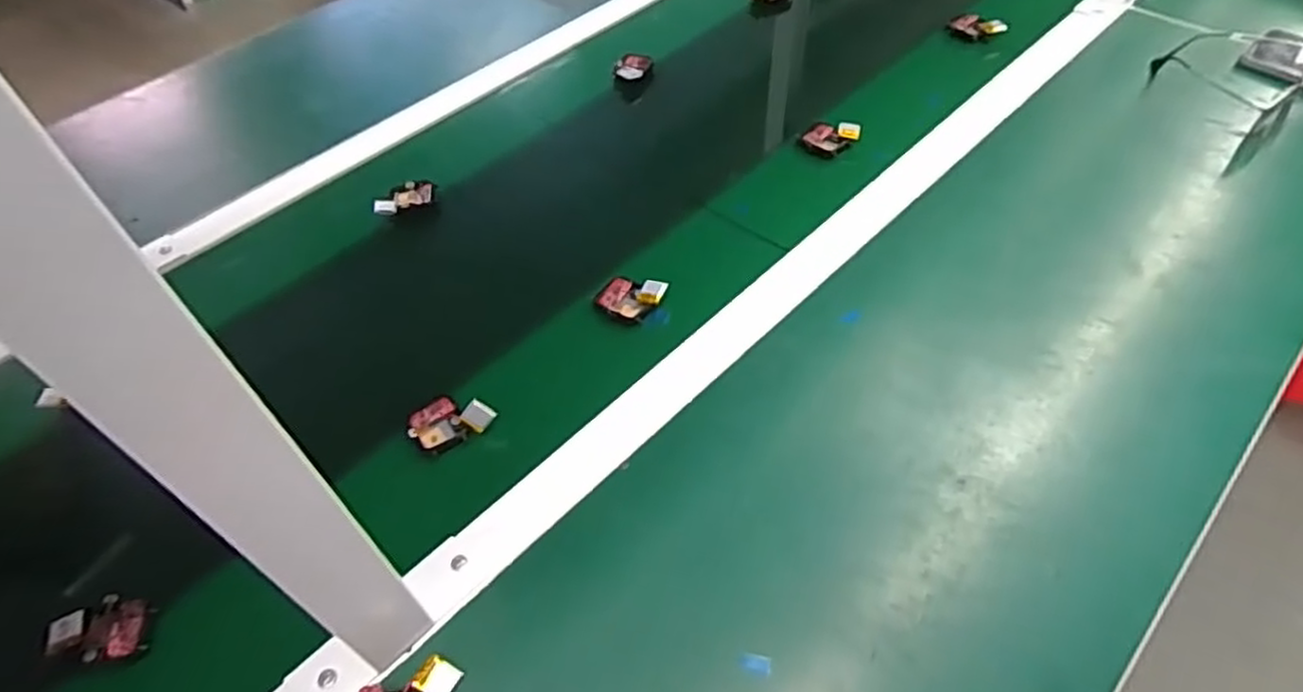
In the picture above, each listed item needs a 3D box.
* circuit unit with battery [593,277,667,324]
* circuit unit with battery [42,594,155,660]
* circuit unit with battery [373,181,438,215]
[{"bbox_3d":[-0.018,-0.041,0.605,0.050,0.012,0.041,20,55,19],"label":"circuit unit with battery"},{"bbox_3d":[-0.339,0.175,0.460,0.054,0.022,0.035,-3,51,1],"label":"circuit unit with battery"},{"bbox_3d":[-0.237,-0.142,0.714,0.018,0.017,0.065,35,48,27],"label":"circuit unit with battery"}]

